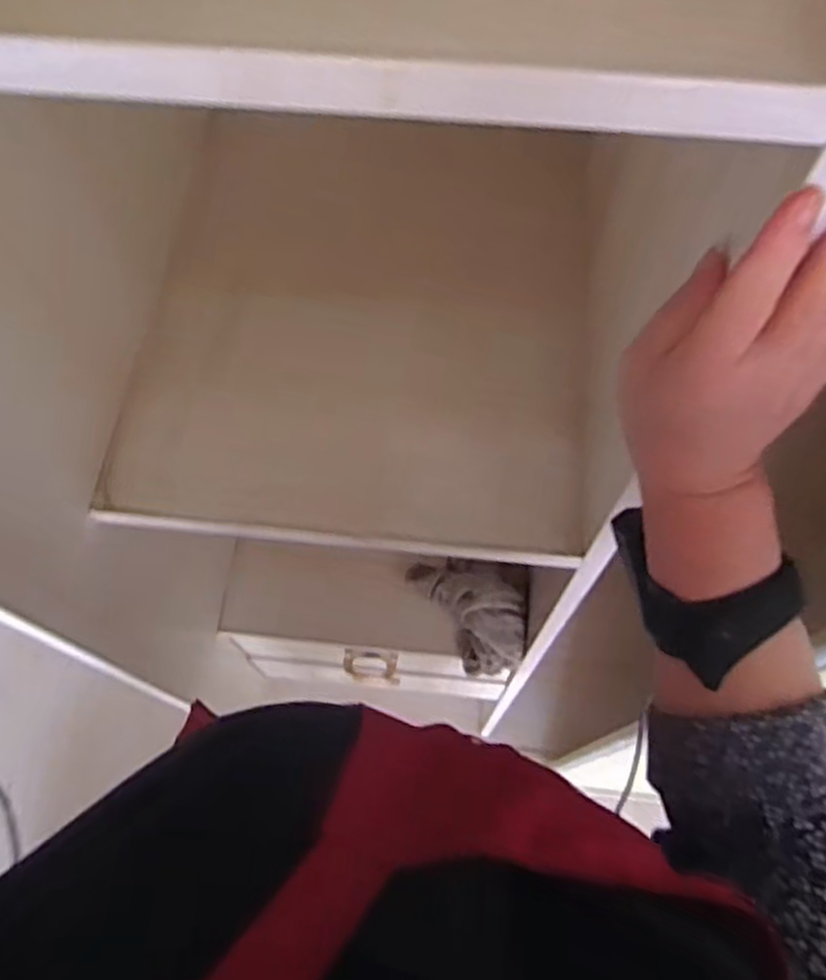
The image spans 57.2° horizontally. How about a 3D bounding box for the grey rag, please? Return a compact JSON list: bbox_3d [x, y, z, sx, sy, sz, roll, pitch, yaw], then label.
[{"bbox_3d":[0.066,0.153,0.961,0.156,0.058,0.141,7,67,5],"label":"grey rag"}]

